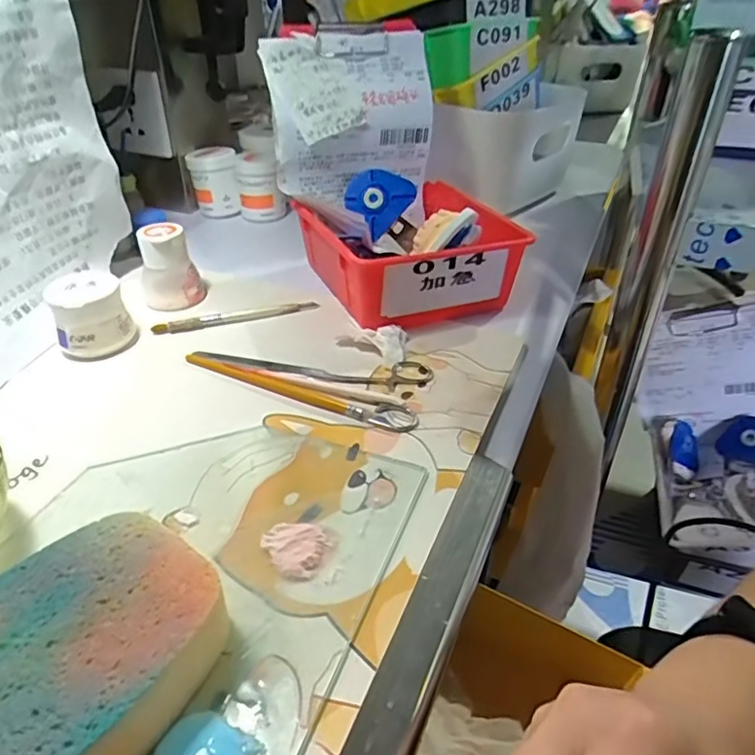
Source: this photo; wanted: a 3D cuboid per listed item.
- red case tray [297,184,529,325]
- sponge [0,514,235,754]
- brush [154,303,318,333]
[{"bbox_3d":[0.022,-0.113,0.508,0.153,0.067,0.168,-14,39,-20],"label":"red case tray"},{"bbox_3d":[-0.125,0.112,0.213,0.089,0.033,0.133,18,39,23],"label":"sponge"},{"bbox_3d":[-0.115,-0.049,0.477,0.132,0.011,0.008,-10,37,-14],"label":"brush"}]

